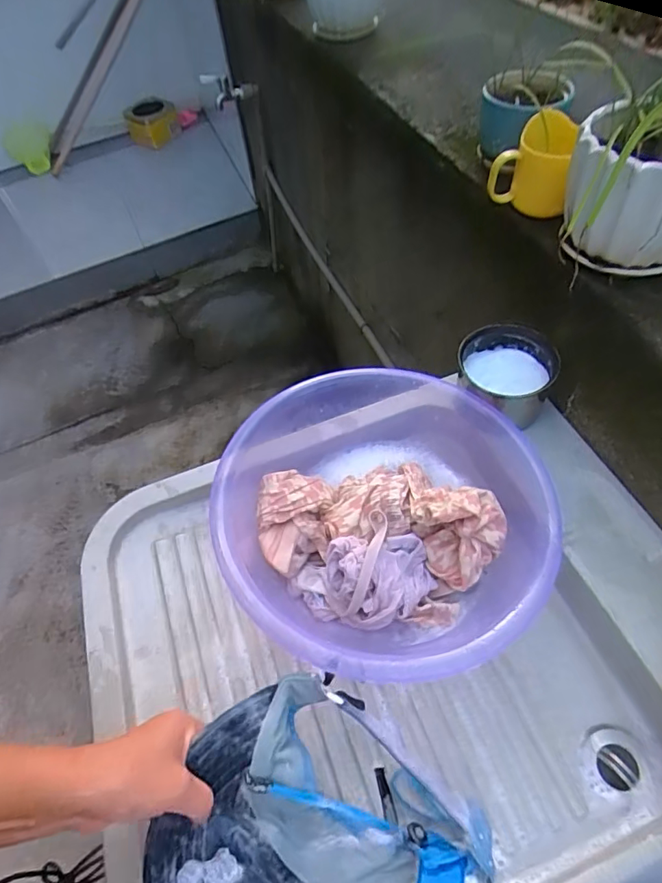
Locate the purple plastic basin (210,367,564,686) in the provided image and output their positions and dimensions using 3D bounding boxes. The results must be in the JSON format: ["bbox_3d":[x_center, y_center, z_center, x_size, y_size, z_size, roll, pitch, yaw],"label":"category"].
[{"bbox_3d":[0.049,0.072,0.524,0.304,0.118,0.320,-3,56,5],"label":"purple plastic basin"}]

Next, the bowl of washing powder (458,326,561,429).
[{"bbox_3d":[0.199,-0.073,0.588,0.102,0.069,0.098,-3,56,5],"label":"bowl of washing powder"}]

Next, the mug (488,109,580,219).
[{"bbox_3d":[0.213,-0.294,0.548,0.083,0.073,0.071,5,58,8],"label":"mug"}]

